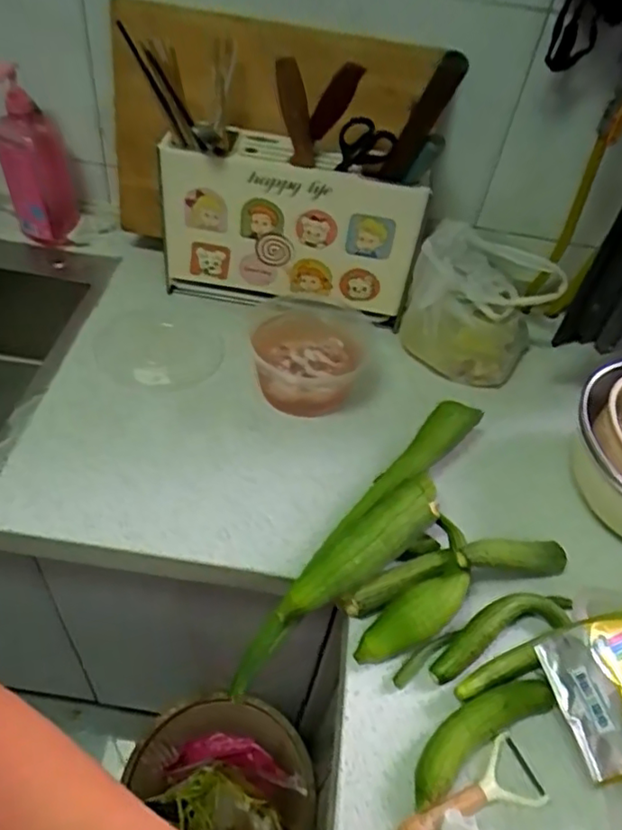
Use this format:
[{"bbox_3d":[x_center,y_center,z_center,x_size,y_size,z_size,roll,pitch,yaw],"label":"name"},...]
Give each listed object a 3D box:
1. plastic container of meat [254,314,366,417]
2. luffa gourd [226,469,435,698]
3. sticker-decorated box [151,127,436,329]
[{"bbox_3d":[-0.008,-0.068,0.835,0.139,0.079,0.147,4,47,-4],"label":"plastic container of meat"},{"bbox_3d":[0.024,0.160,0.622,0.292,0.067,0.056,-39,61,-17],"label":"luffa gourd"},{"bbox_3d":[-0.035,-0.248,0.886,0.357,0.238,0.081,12,47,3],"label":"sticker-decorated box"}]

